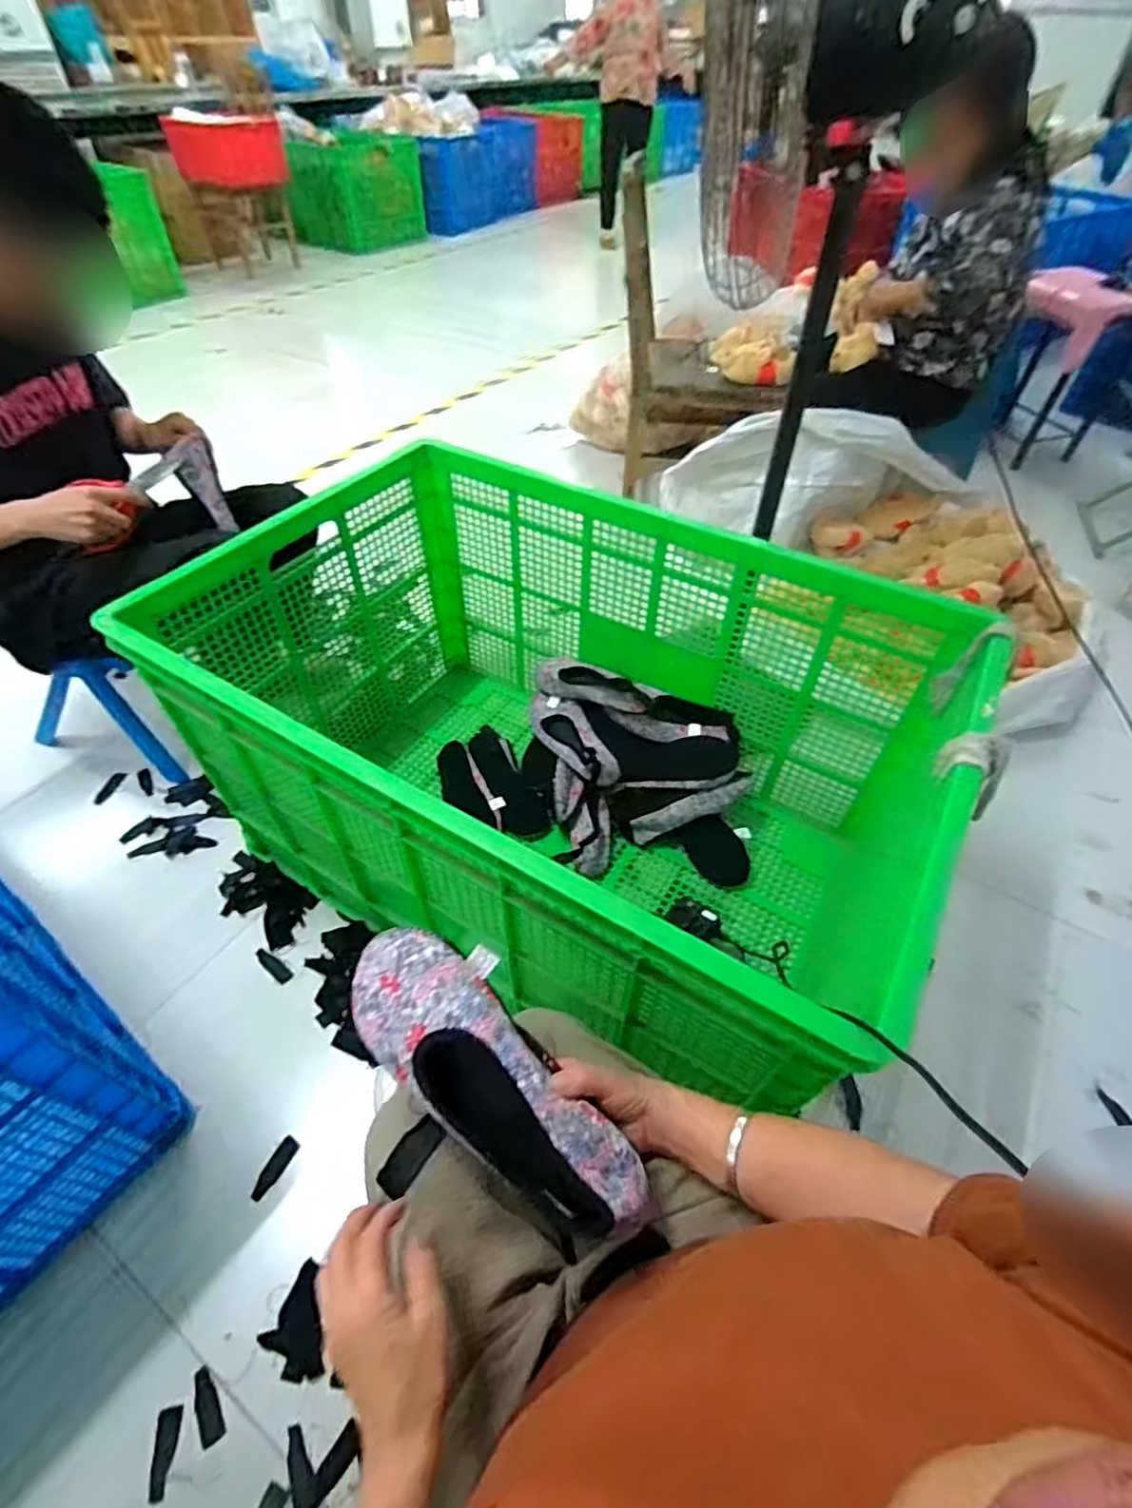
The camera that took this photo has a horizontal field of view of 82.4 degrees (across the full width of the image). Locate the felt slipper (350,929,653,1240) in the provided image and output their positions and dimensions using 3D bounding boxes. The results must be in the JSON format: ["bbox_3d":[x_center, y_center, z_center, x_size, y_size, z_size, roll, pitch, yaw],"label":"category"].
[{"bbox_3d":[-0.053,0.232,0.469,0.257,0.051,0.089,39,58,18],"label":"felt slipper"}]

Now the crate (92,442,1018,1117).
[{"bbox_3d":[-0.029,-0.003,1.058,1.076,0.556,0.702,28,53,22],"label":"crate"}]

